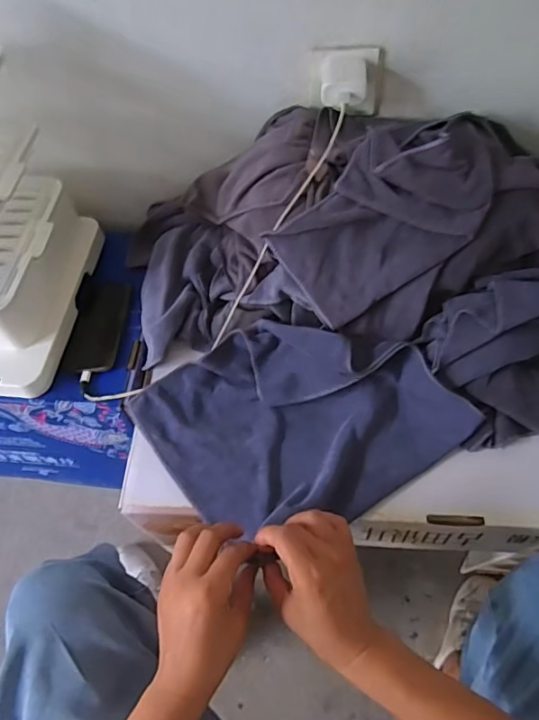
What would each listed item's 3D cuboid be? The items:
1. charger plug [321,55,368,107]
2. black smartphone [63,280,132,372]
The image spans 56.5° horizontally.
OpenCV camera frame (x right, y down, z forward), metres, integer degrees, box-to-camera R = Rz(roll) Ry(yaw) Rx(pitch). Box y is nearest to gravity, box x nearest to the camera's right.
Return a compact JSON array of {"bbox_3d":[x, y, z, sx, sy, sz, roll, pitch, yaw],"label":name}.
[{"bbox_3d":[0.090,-0.335,0.602,0.053,0.026,0.067,3,58,5],"label":"charger plug"},{"bbox_3d":[-0.274,-0.053,0.808,0.073,0.014,0.154,16,78,-17],"label":"black smartphone"}]

